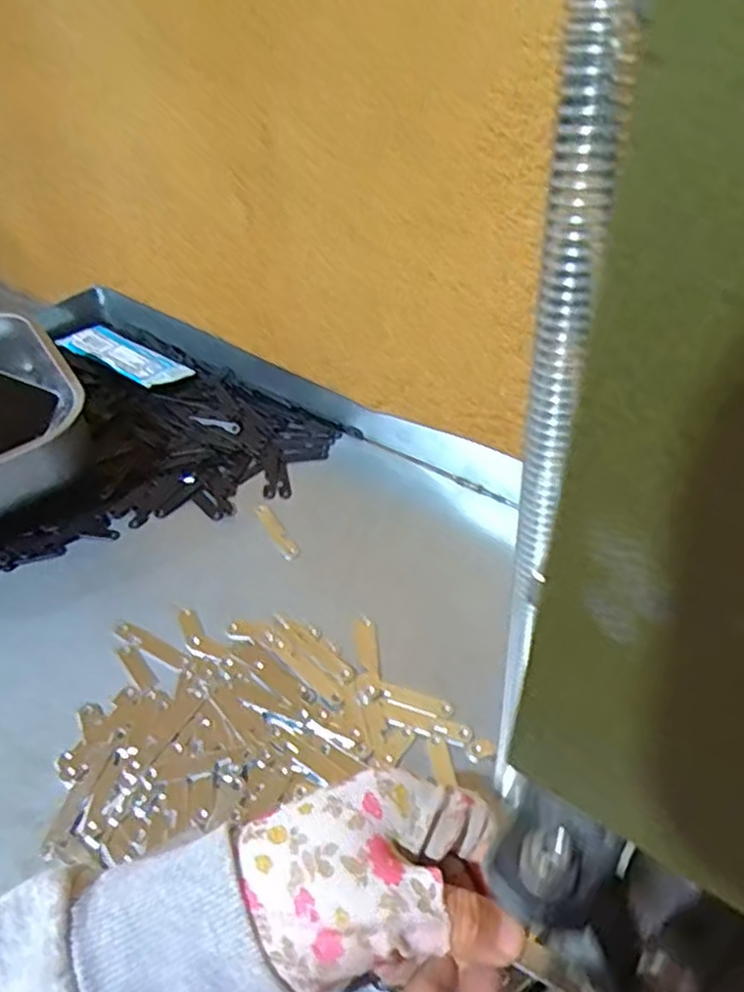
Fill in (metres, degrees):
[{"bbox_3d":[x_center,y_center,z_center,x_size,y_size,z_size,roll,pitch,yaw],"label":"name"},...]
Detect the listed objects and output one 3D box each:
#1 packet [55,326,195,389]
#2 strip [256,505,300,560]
[{"bbox_3d":[-0.203,-0.113,0.605,0.129,0.018,0.045,24,49,26],"label":"packet"},{"bbox_3d":[-0.063,0.023,0.483,0.011,0.004,0.051,-23,47,-20],"label":"strip"}]

